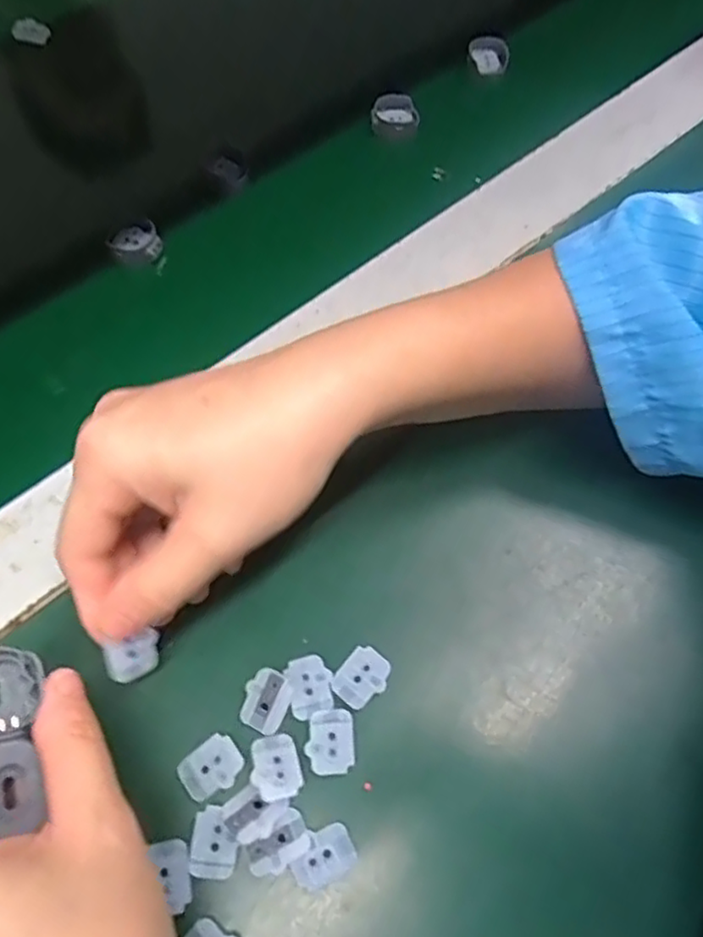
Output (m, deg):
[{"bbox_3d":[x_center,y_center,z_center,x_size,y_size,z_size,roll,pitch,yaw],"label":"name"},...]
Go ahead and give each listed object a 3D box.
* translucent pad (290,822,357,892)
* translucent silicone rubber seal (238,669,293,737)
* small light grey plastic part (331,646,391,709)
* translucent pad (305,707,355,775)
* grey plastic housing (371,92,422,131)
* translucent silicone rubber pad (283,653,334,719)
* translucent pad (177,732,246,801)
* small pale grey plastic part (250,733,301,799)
[{"bbox_3d":[-0.009,0.131,0.230,0.021,0.004,0.015,-23,66,-11],"label":"translucent pad"},{"bbox_3d":[-0.032,0.085,0.251,0.017,0.004,0.021,23,66,11],"label":"translucent silicone rubber seal"},{"bbox_3d":[0.004,0.079,0.257,0.017,0.004,0.021,35,69,16],"label":"small light grey plastic part"},{"bbox_3d":[-0.008,0.098,0.245,0.016,0.004,0.022,-3,63,-2],"label":"translucent pad"},{"bbox_3d":[0.027,-0.217,0.414,0.029,0.013,0.019,3,63,2],"label":"grey plastic housing"},{"bbox_3d":[-0.015,0.081,0.256,0.017,0.005,0.021,-12,64,-6],"label":"translucent silicone rubber pad"},{"bbox_3d":[-0.050,0.107,0.242,0.021,0.004,0.017,-36,69,-16],"label":"translucent pad"},{"bbox_3d":[-0.027,0.106,0.242,0.016,0.005,0.021,-16,64,-8],"label":"small pale grey plastic part"}]

